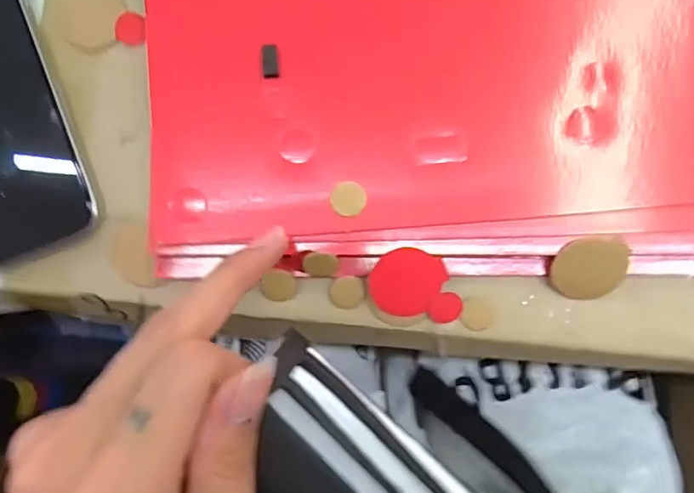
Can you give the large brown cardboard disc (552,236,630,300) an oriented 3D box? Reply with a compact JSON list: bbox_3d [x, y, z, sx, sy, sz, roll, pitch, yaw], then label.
[{"bbox_3d":[0.094,0.009,0.211,0.027,0.004,0.026,4,116,7],"label":"large brown cardboard disc"}]

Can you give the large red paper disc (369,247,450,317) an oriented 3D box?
[{"bbox_3d":[0.023,0.014,0.213,0.027,0.004,0.027,0,105,1],"label":"large red paper disc"}]

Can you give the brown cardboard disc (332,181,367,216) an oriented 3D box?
[{"bbox_3d":[0.000,-0.018,0.206,0.013,0.004,0.013,0,87,1],"label":"brown cardboard disc"}]

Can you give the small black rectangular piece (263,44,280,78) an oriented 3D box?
[{"bbox_3d":[-0.029,-0.071,0.209,0.006,0.004,0.013,-2,87,1],"label":"small black rectangular piece"}]

